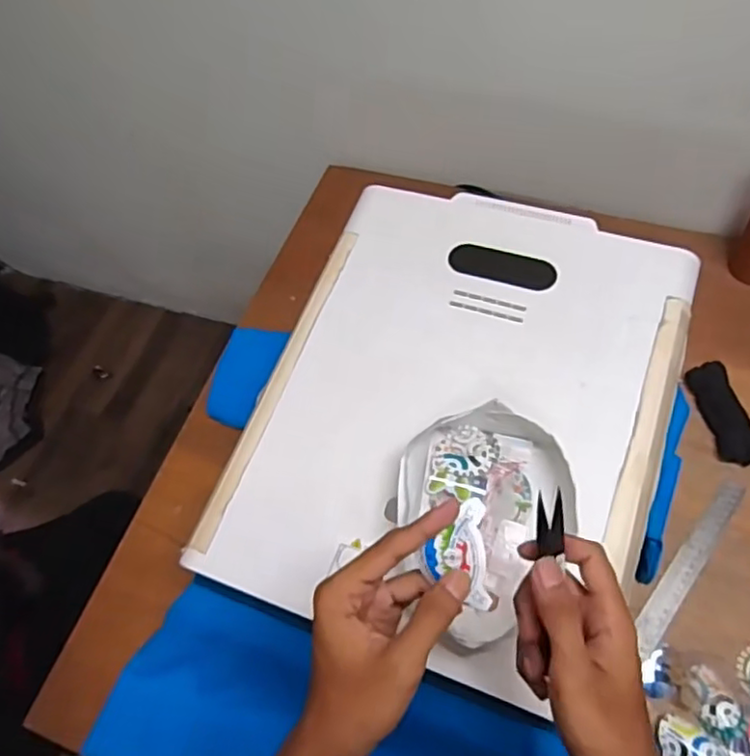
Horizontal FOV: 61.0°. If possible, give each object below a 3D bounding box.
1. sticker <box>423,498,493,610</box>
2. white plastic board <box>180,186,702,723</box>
[{"bbox_3d":[0.049,0.106,0.383,0.037,0.006,0.064,-4,88,13],"label":"sticker"},{"bbox_3d":[0.087,0.017,0.658,0.392,0.019,0.502,17,68,15],"label":"white plastic board"}]

